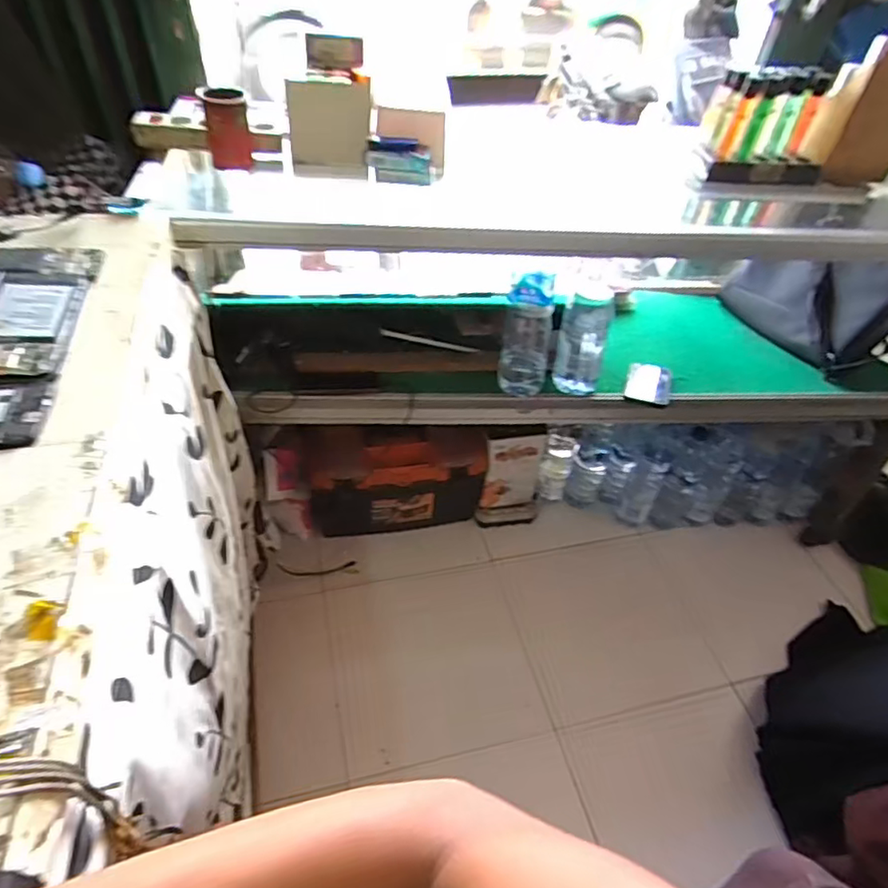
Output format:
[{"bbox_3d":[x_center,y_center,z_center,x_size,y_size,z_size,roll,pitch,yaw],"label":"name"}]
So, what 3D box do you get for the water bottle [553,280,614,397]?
[{"bbox_3d":[0.264,-0.188,1.154,0.089,0.227,0.095,11,44,6],"label":"water bottle"}]

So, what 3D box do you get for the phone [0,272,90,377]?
[{"bbox_3d":[-0.376,-0.112,0.534,0.079,0.016,0.150,-6,45,-12],"label":"phone"}]

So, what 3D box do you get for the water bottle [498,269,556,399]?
[{"bbox_3d":[0.157,-0.196,1.125,0.092,0.234,0.092,12,44,7],"label":"water bottle"}]

